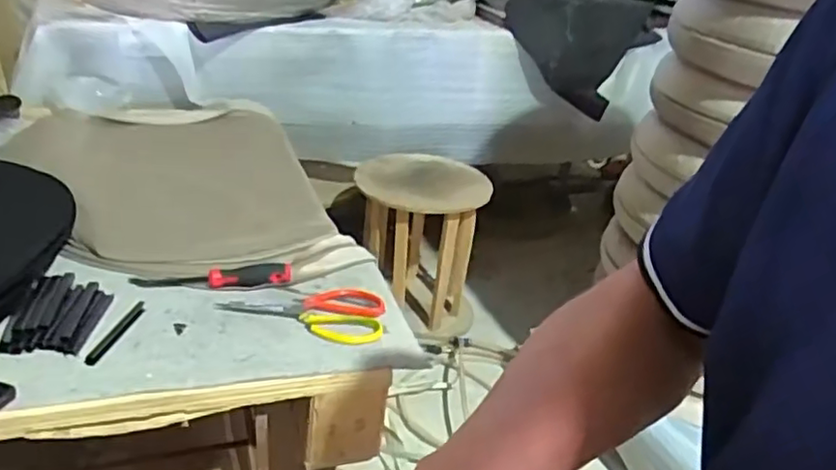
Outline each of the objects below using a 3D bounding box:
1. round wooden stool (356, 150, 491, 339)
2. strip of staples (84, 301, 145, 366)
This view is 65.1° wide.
[{"bbox_3d":[-0.006,0.018,1.562,0.289,0.363,0.273,3,28,-6],"label":"round wooden stool"},{"bbox_3d":[-0.336,0.108,0.733,0.016,0.010,0.118,8,28,3],"label":"strip of staples"}]

